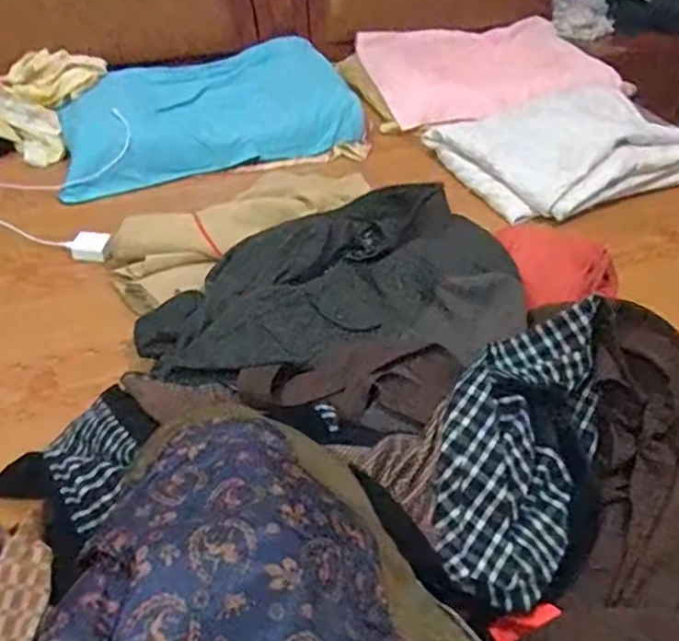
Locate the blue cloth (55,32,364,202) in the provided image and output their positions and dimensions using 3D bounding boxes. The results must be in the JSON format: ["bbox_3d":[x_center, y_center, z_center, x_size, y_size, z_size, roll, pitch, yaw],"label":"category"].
[{"bbox_3d":[-0.300,-0.476,1.474,0.643,0.058,0.369,-19,62,-19],"label":"blue cloth"}]

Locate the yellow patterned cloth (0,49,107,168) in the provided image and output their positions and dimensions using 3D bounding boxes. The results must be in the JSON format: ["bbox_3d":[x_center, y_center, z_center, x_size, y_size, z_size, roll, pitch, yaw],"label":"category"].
[{"bbox_3d":[-0.671,-0.472,1.413,0.248,0.061,0.281,13,67,-3],"label":"yellow patterned cloth"}]

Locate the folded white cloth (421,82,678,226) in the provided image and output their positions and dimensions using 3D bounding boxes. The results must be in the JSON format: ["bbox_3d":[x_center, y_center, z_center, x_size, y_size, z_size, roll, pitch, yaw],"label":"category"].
[{"bbox_3d":[0.488,-0.375,1.431,0.467,0.107,0.356,-16,43,-21],"label":"folded white cloth"}]

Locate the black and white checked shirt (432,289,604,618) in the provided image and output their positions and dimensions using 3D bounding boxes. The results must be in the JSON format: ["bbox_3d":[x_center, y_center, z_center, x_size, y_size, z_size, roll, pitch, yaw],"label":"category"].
[{"bbox_3d":[0.195,0.138,0.703,0.172,0.143,0.298,9,40,8],"label":"black and white checked shirt"}]

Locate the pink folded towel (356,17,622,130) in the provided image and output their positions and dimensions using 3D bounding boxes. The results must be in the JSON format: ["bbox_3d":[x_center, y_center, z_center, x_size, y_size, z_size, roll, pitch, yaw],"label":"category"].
[{"bbox_3d":[0.373,-0.651,1.687,0.574,0.053,0.458,-16,54,-8],"label":"pink folded towel"}]

